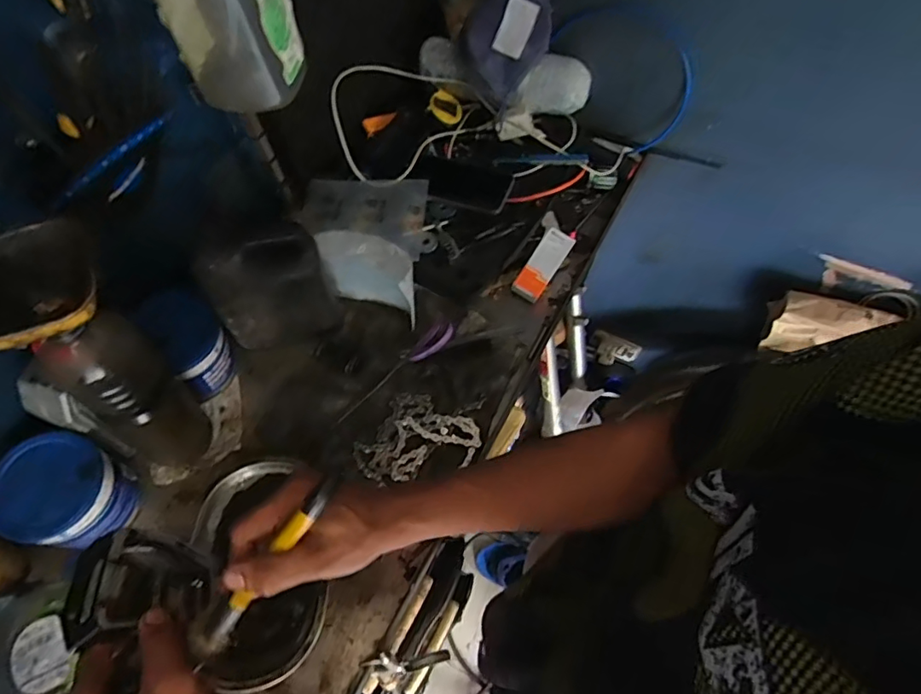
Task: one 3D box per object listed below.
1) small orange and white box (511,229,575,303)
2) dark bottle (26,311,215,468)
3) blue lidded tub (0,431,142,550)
[{"bbox_3d":[0.116,-0.115,0.750,0.043,0.022,0.105,30,79,18],"label":"small orange and white box"},{"bbox_3d":[-0.318,0.052,0.539,0.062,0.237,0.087,26,65,13],"label":"dark bottle"},{"bbox_3d":[-0.409,0.152,0.560,0.106,0.084,0.100,0,62,0],"label":"blue lidded tub"}]

